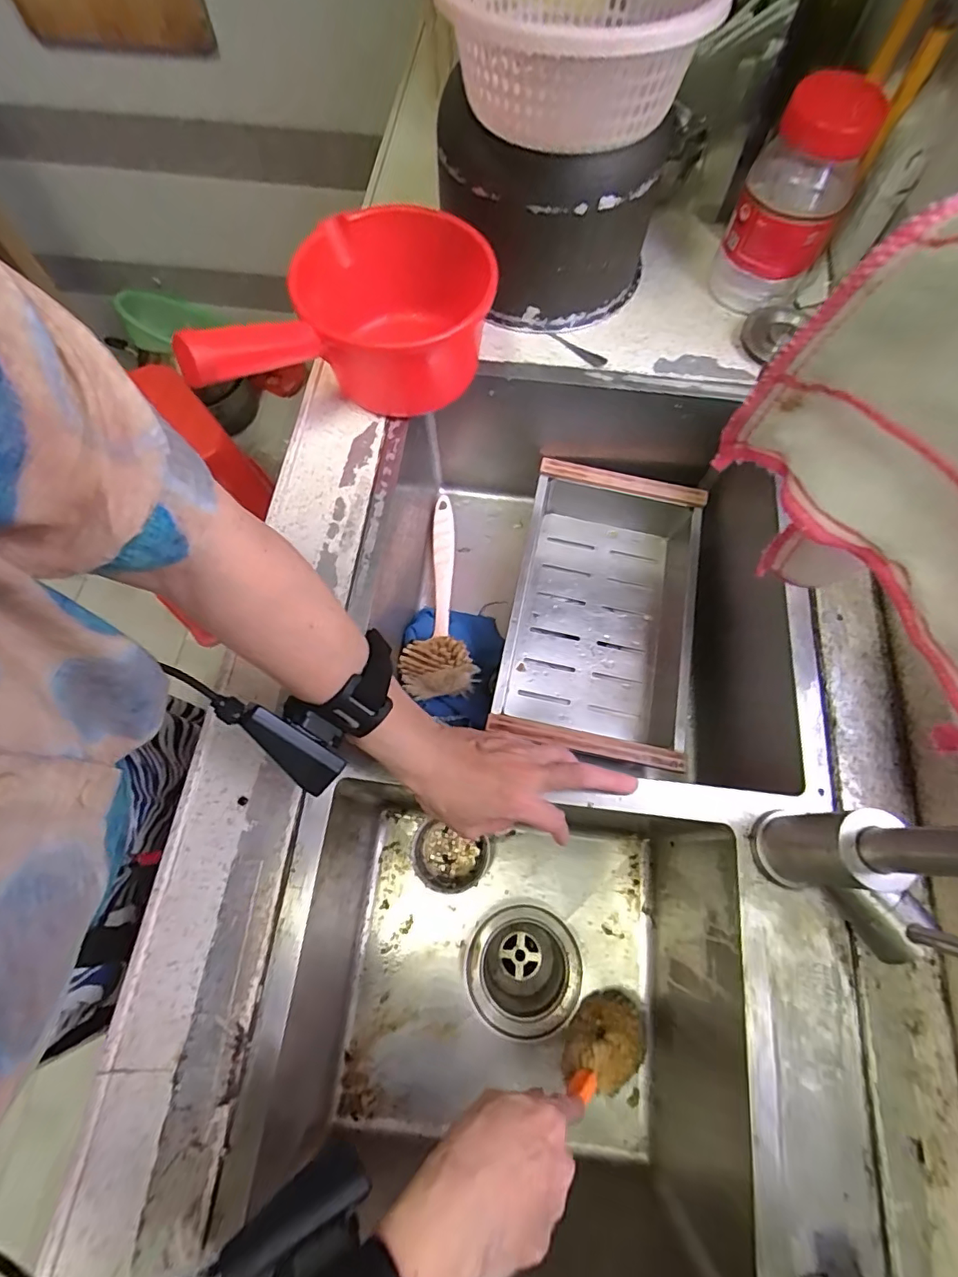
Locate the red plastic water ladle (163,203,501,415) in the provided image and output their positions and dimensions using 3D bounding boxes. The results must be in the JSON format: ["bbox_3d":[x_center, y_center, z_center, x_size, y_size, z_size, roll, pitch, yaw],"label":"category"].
[{"bbox_3d":[-0.121,-0.279,0.480,0.262,0.129,0.163,-25,60,-9],"label":"red plastic water ladle"}]

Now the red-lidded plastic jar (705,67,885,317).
[{"bbox_3d":[0.298,-0.418,0.510,0.089,0.170,0.085,0,70,0],"label":"red-lidded plastic jar"}]

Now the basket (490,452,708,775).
[{"bbox_3d":[0.148,-0.029,0.621,0.208,0.088,0.323,11,70,3],"label":"basket"}]

